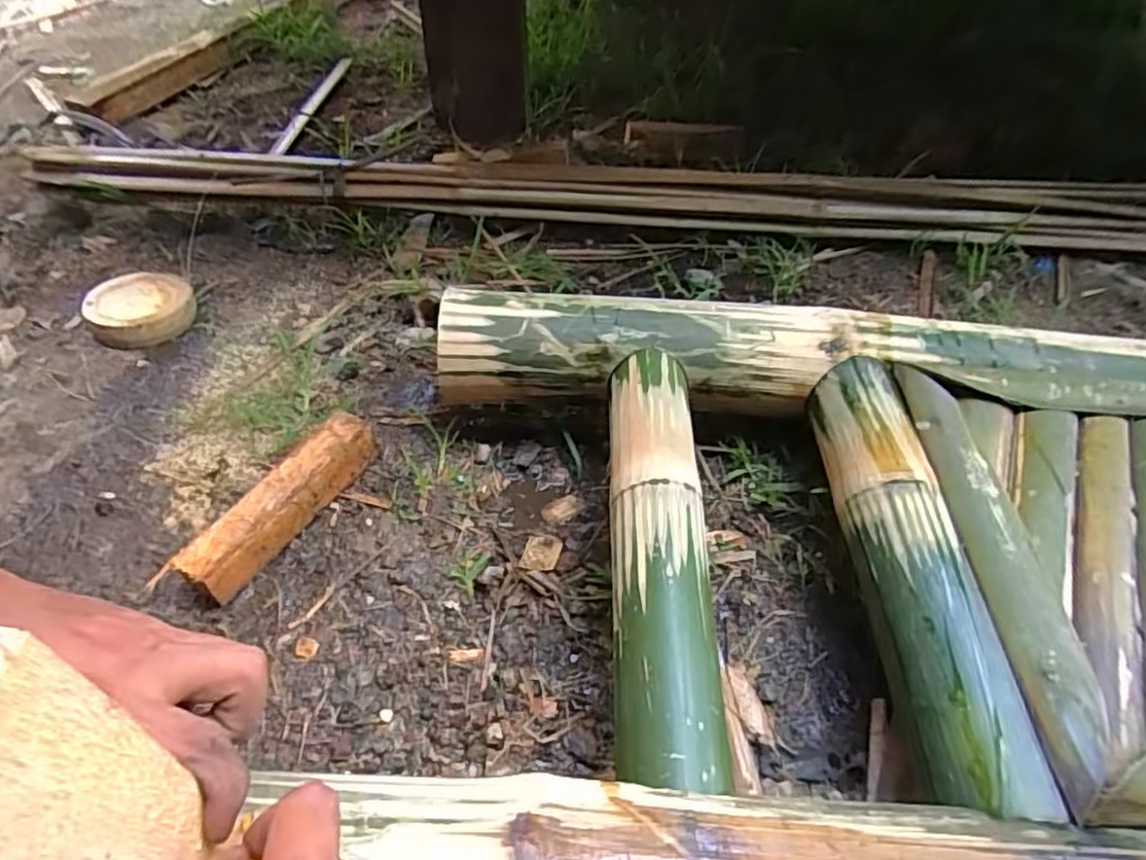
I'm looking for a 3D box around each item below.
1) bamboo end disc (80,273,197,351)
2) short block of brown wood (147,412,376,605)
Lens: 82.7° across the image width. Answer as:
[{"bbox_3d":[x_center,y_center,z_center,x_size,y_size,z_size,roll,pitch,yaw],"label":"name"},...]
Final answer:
[{"bbox_3d":[-0.486,-0.136,0.736,0.102,0.034,0.108,2,47,-2],"label":"bamboo end disc"},{"bbox_3d":[-0.241,0.063,0.546,0.044,0.051,0.183,21,50,16],"label":"short block of brown wood"}]

